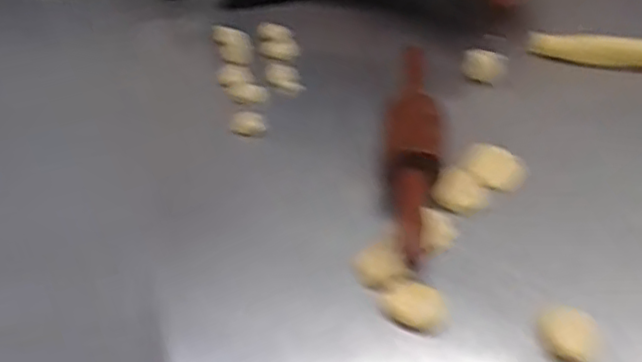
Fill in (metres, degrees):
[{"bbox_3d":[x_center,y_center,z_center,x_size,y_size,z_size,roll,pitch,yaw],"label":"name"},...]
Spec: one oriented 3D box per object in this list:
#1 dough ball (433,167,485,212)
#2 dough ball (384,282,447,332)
[{"bbox_3d":[0.129,0.006,0.621,0.043,0.020,0.042,0,43,0],"label":"dough ball"},{"bbox_3d":[0.075,0.098,0.532,0.046,0.021,0.030,15,45,15],"label":"dough ball"}]

